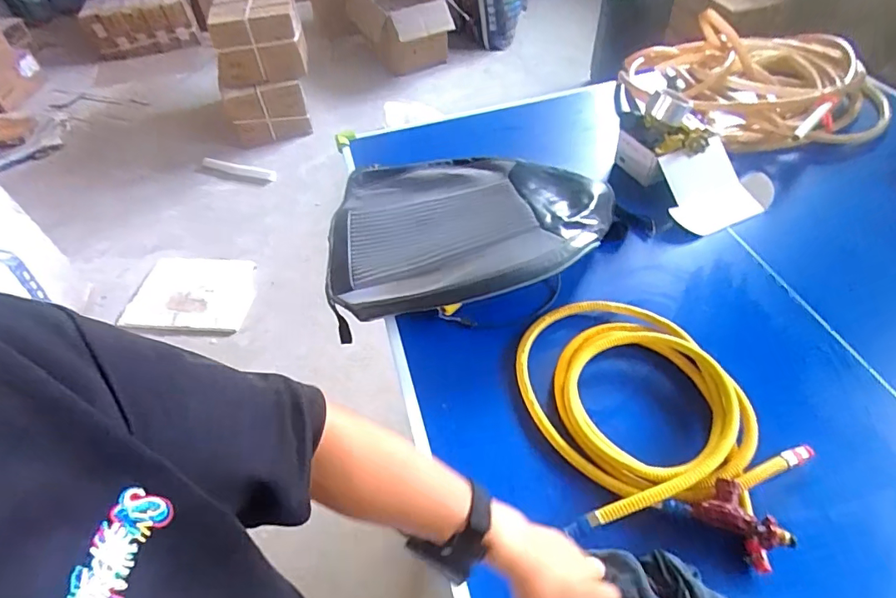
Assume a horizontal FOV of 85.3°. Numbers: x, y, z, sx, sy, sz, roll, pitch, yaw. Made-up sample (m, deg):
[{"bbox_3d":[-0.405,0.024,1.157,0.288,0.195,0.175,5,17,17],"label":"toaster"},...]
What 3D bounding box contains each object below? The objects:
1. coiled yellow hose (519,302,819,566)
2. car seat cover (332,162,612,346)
[{"bbox_3d":[0.292,0.188,0.758,0.450,0.063,0.384,34,60,29],"label":"coiled yellow hose"},{"bbox_3d":[0.036,-0.168,1.077,0.609,0.140,0.505,-6,49,-1],"label":"car seat cover"}]

